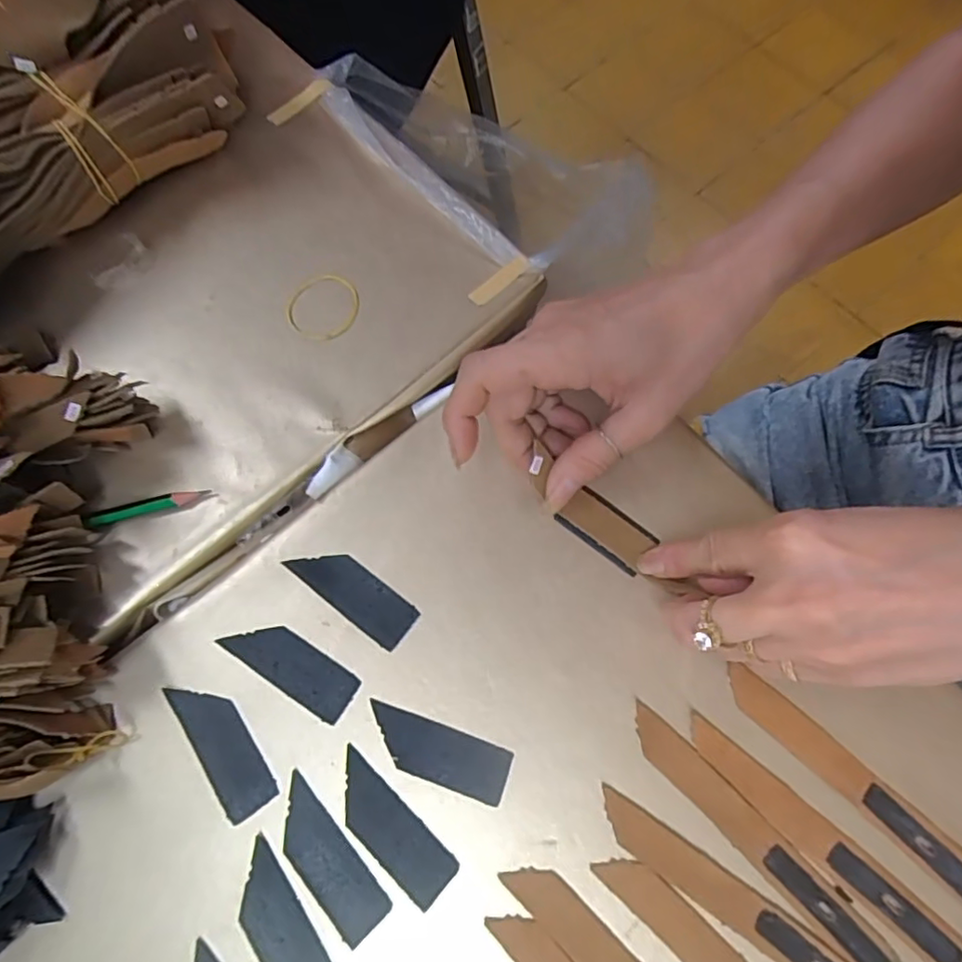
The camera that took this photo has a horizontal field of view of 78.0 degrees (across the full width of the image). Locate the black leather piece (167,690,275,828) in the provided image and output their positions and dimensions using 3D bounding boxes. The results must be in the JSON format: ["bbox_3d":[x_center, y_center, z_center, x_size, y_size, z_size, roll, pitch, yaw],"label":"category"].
[{"bbox_3d":[-0.115,0.115,0.261,0.023,0.004,0.064,-35,74,-9],"label":"black leather piece"}]

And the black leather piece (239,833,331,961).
[{"bbox_3d":[-0.080,0.180,0.237,0.023,0.004,0.063,-38,74,-10],"label":"black leather piece"}]

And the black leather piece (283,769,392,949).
[{"bbox_3d":[-0.065,0.156,0.245,0.023,0.004,0.064,-42,75,-11],"label":"black leather piece"}]

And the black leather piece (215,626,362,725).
[{"bbox_3d":[-0.087,0.083,0.270,0.064,0.004,0.022,31,75,11],"label":"black leather piece"}]

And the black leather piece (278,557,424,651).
[{"bbox_3d":[-0.060,0.051,0.280,0.064,0.004,0.022,35,76,12],"label":"black leather piece"}]

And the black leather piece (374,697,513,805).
[{"bbox_3d":[-0.019,0.117,0.256,0.063,0.004,0.024,17,73,8],"label":"black leather piece"}]

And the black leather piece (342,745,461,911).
[{"bbox_3d":[-0.039,0.144,0.248,0.064,0.004,0.024,41,77,14],"label":"black leather piece"}]

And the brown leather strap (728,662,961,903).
[{"bbox_3d":[0.154,0.124,0.243,0.122,0.004,0.016,41,77,14],"label":"brown leather strap"}]

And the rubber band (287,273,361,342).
[{"bbox_3d":[-0.086,-0.096,0.323,0.040,0.004,0.040,-1,72,2],"label":"rubber band"}]

